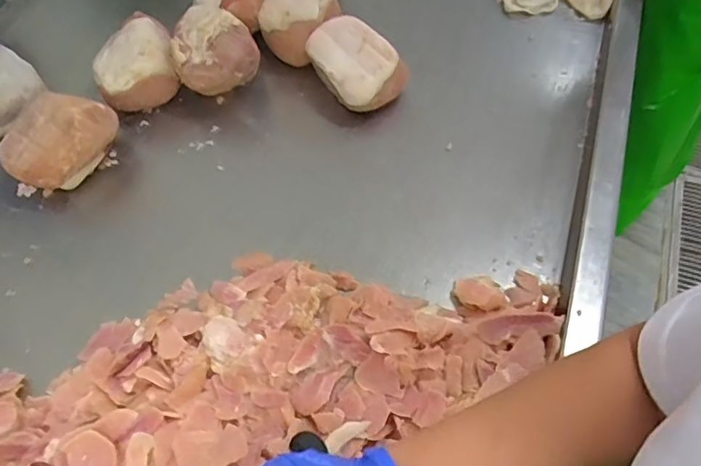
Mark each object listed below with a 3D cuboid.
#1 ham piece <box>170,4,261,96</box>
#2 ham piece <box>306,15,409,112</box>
[{"bbox_3d":[-0.196,-0.255,0.797,0.117,0.109,0.121,-12,58,-6],"label":"ham piece"},{"bbox_3d":[0.005,-0.249,0.799,0.104,0.075,0.140,-29,61,-16],"label":"ham piece"}]

